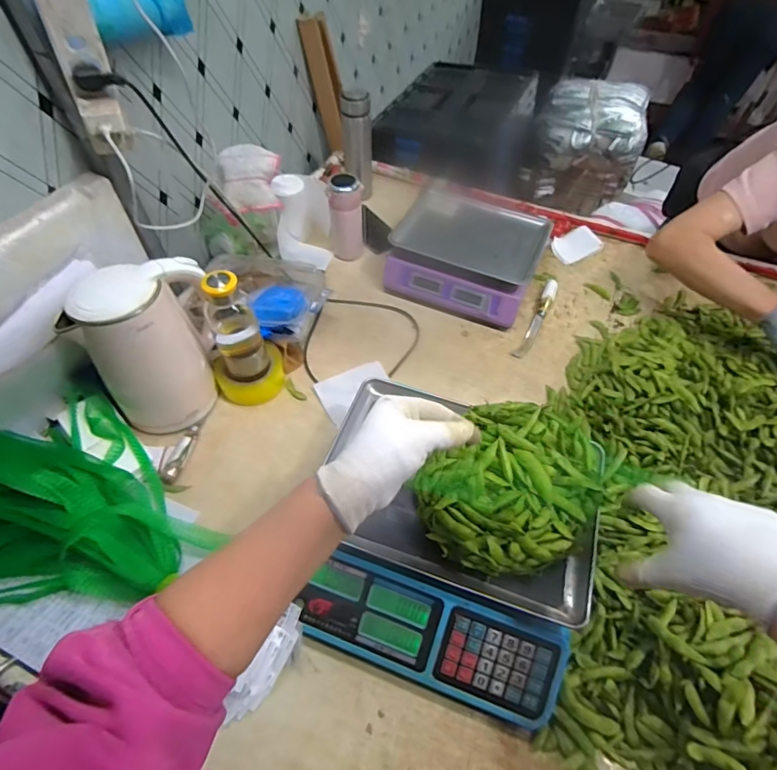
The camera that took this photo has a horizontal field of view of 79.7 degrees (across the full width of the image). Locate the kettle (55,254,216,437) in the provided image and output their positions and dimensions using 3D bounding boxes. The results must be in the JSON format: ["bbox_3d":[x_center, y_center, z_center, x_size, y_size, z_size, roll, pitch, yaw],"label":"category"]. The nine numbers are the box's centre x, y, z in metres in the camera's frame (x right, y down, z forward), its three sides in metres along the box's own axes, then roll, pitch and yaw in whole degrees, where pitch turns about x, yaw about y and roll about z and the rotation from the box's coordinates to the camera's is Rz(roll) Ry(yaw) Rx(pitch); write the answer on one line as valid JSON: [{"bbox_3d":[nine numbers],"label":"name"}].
[{"bbox_3d":[-0.338,-0.050,0.692,0.181,0.230,0.135,-17,55,-12],"label":"kettle"}]

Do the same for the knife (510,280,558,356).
[{"bbox_3d":[0.283,-0.128,0.885,0.026,0.029,0.196,24,57,17],"label":"knife"}]

